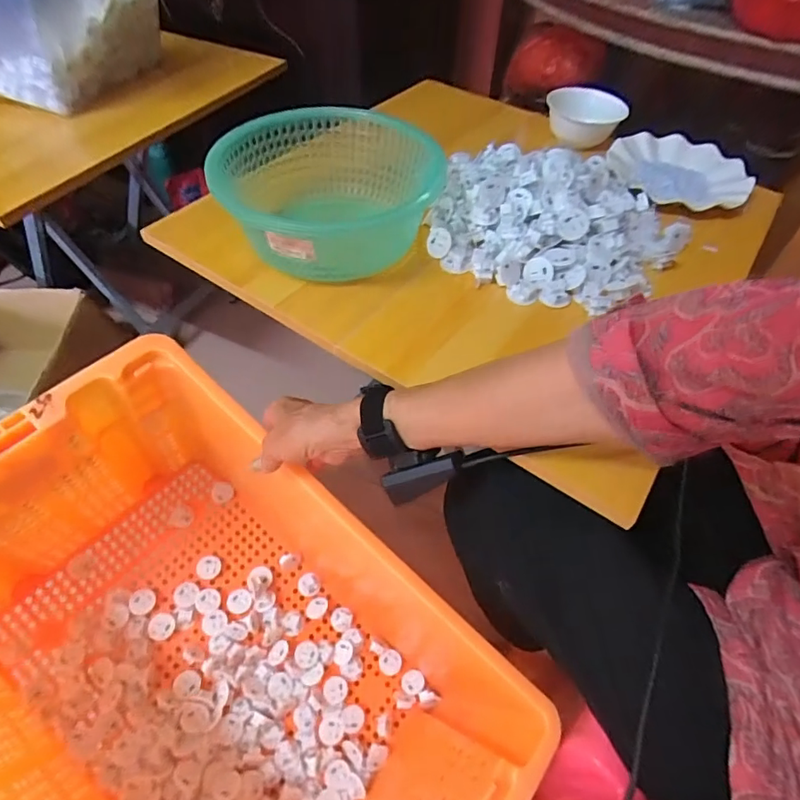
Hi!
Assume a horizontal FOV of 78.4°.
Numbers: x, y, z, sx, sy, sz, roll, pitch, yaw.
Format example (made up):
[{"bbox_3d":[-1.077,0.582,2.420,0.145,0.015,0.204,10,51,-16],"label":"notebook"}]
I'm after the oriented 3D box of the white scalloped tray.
[{"bbox_3d":[0.378,-0.312,0.667,0.180,0.022,0.174,28,55,17],"label":"white scalloped tray"}]

